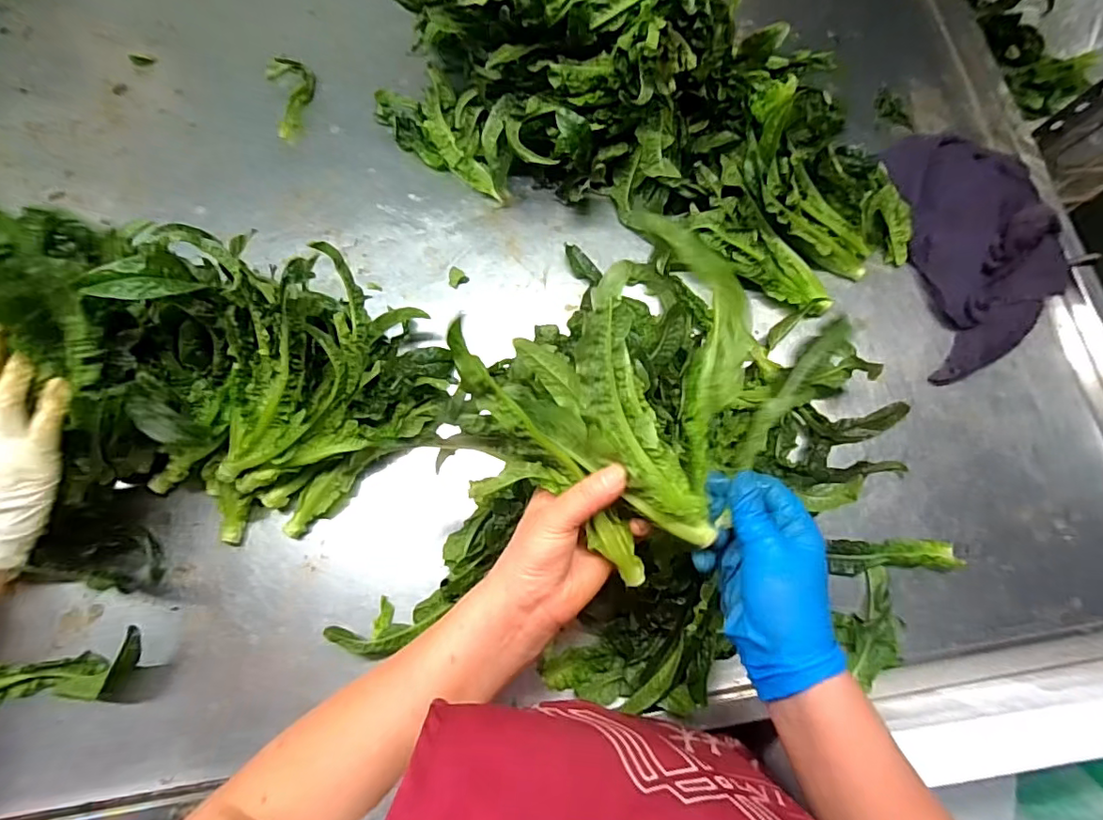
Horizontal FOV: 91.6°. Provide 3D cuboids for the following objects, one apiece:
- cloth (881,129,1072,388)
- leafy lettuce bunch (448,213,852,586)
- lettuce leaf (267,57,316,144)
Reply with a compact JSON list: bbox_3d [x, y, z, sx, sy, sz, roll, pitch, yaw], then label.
[{"bbox_3d":[0.420,-0.165,0.524,0.152,0.053,0.253,-10,76,-3],"label":"cloth"},{"bbox_3d":[0.054,-0.019,0.327,0.178,0.083,0.193,34,78,8],"label":"leafy lettuce bunch"},{"bbox_3d":[-0.283,-0.343,0.589,0.048,0.015,0.098,-14,76,-4],"label":"lettuce leaf"}]

